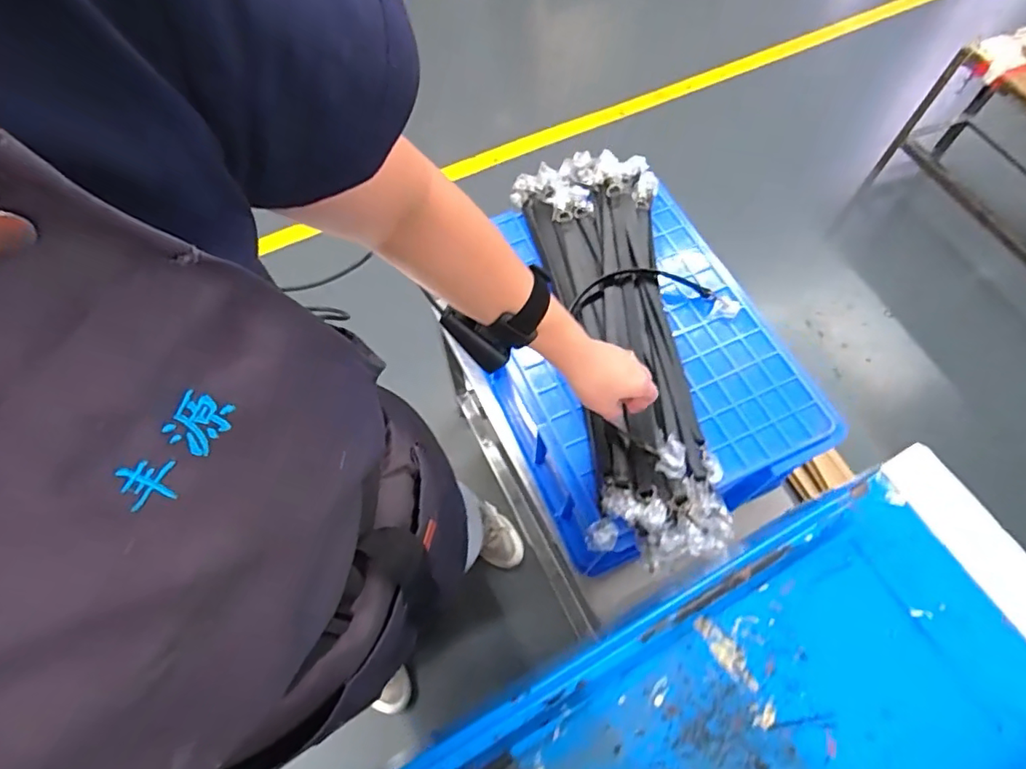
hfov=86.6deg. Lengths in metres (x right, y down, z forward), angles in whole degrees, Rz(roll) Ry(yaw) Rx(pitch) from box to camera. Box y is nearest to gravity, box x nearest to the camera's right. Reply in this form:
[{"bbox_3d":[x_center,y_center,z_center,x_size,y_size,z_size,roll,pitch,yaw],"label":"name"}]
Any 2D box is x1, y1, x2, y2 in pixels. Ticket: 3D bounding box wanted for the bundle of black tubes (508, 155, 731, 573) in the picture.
[{"bbox_3d":[0.139,-0.085,0.722,0.183,0.074,0.600,-6,62,-2],"label":"bundle of black tubes"}]

